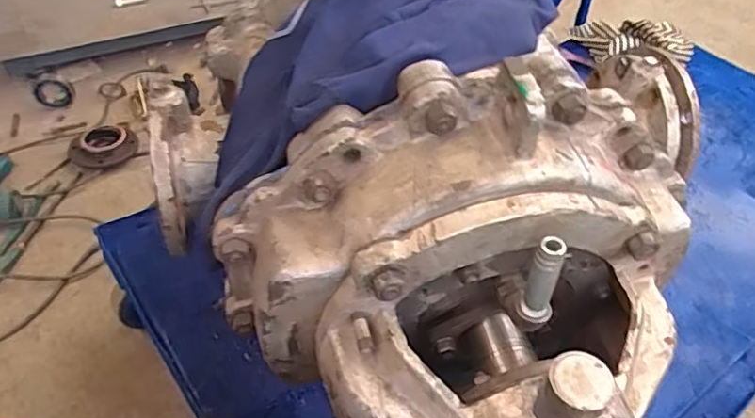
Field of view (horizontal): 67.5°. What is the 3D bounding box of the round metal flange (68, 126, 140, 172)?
[{"bbox_3d":[-0.646,-0.147,1.329,0.136,0.040,0.137,3,45,-3],"label":"round metal flange"}]

